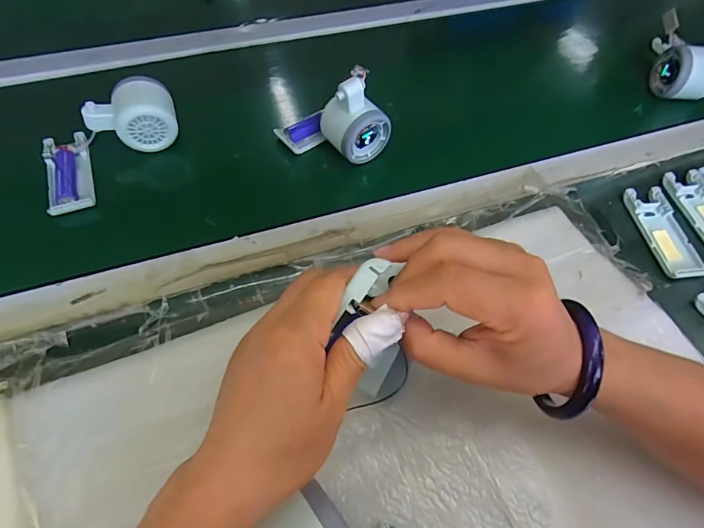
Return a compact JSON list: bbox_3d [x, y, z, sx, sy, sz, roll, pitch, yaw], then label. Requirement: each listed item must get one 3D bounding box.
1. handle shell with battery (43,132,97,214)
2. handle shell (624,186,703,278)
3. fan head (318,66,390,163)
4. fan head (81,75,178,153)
[{"bbox_3d":[-0.283,-0.091,0.430,0.041,0.015,0.103,-17,59,-14],"label":"handle shell with battery"},{"bbox_3d":[0.313,-0.033,0.426,0.046,0.012,0.103,-5,57,-7],"label":"handle shell"},{"bbox_3d":[0.005,-0.153,0.437,0.056,0.085,0.047,-26,62,-19],"label":"fan head"},{"bbox_3d":[-0.227,-0.154,0.447,0.082,0.044,0.060,-19,60,-15],"label":"fan head"}]

